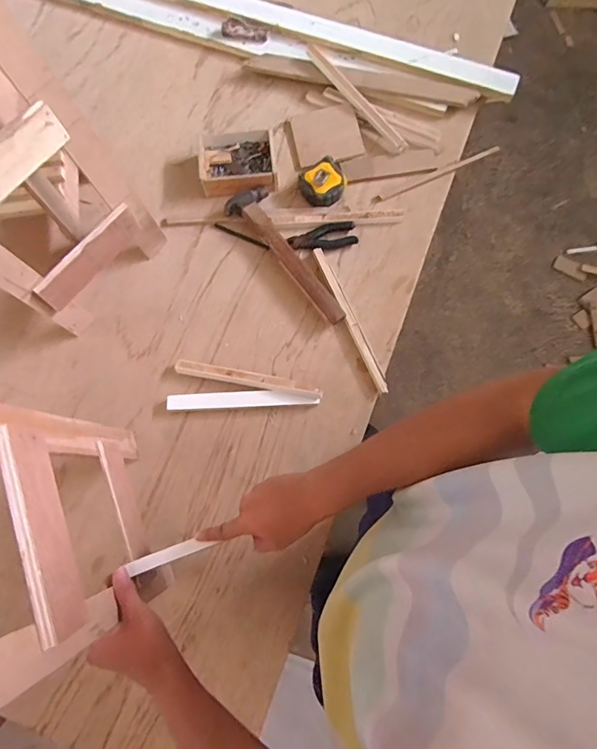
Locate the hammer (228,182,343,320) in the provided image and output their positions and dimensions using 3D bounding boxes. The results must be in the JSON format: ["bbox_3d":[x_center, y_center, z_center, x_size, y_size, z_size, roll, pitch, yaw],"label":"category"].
[{"bbox_3d":[-0.013,-0.216,0.756,0.082,0.028,0.300,-37,78,-10],"label":"hammer"}]

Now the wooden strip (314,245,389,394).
[{"bbox_3d":[0.091,-0.100,0.742,0.020,0.007,0.285,-22,76,-6],"label":"wooden strip"}]

